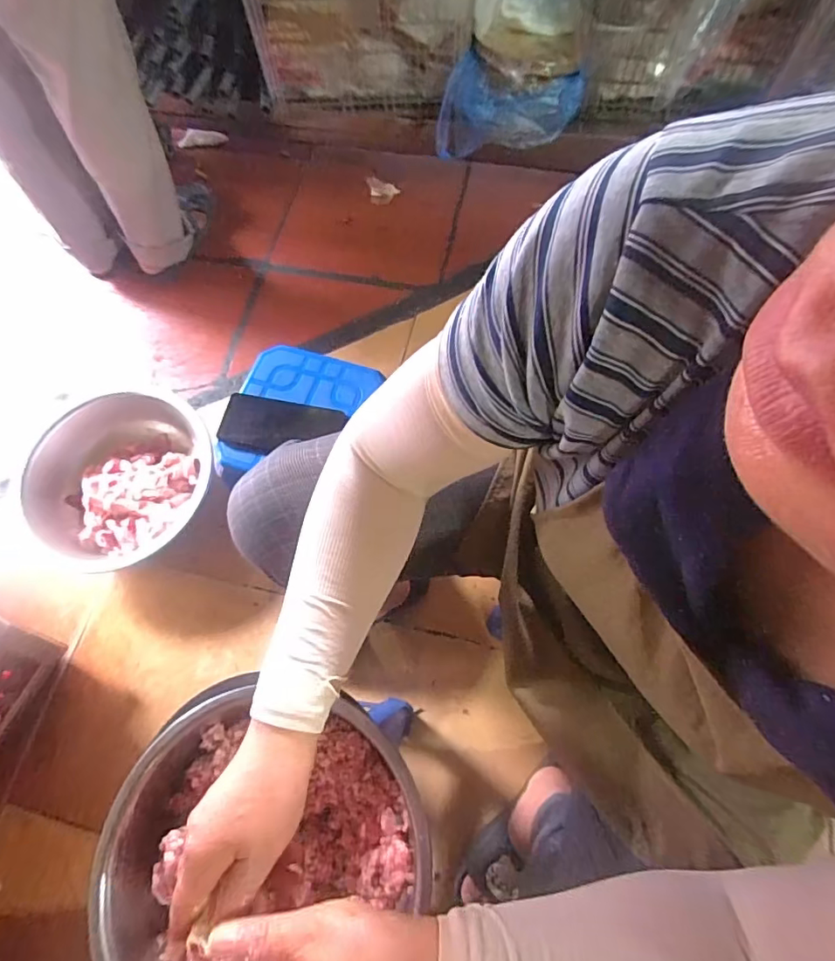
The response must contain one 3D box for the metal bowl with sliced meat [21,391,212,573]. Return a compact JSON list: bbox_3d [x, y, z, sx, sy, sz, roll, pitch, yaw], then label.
[{"bbox_3d":[-0.540,-0.003,0.926,0.307,0.103,0.332,10,69,6],"label":"metal bowl with sliced meat"}]

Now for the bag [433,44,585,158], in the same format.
[{"bbox_3d":[0.180,-0.737,1.014,0.275,0.104,0.132,12,69,7],"label":"bag"}]

